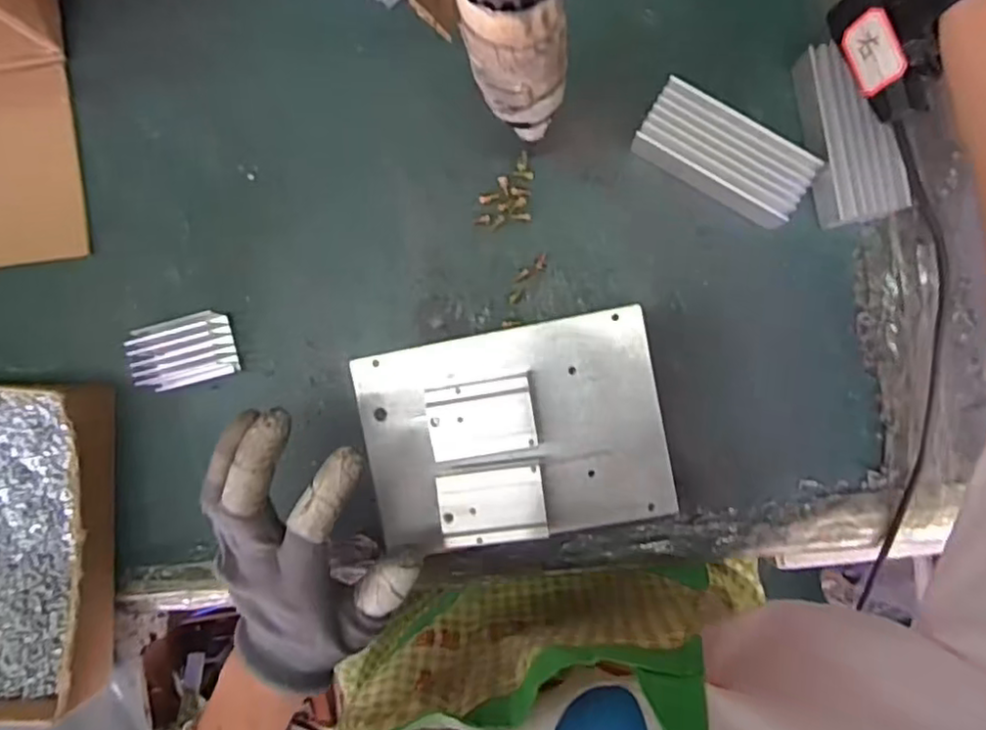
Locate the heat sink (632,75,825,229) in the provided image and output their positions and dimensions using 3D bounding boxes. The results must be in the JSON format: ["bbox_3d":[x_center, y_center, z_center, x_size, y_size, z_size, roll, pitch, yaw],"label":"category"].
[{"bbox_3d":[0.135,-0.123,0.396,0.099,0.033,0.044,30,94,3],"label":"heat sink"}]

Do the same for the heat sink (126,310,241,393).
[{"bbox_3d":[-0.198,-0.009,0.427,0.051,0.040,0.042,-13,90,5],"label":"heat sink"}]

